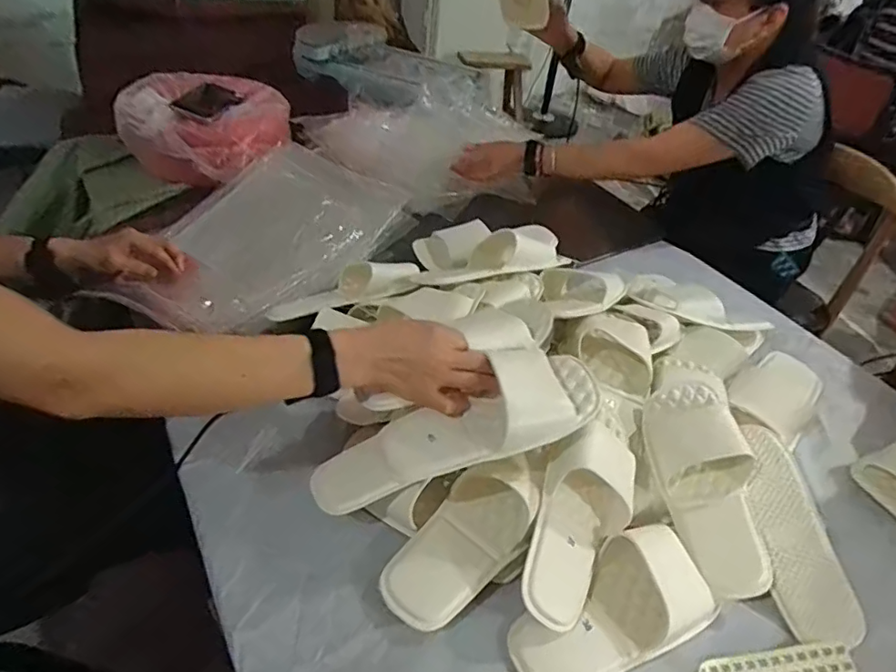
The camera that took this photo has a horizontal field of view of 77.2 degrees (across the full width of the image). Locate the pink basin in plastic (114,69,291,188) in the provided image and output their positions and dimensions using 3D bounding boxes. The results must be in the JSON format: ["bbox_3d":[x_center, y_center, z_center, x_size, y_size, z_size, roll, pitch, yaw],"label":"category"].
[{"bbox_3d":[-0.508,-0.469,1.174,0.324,0.131,0.384,-13,46,-22],"label":"pink basin in plastic"}]

